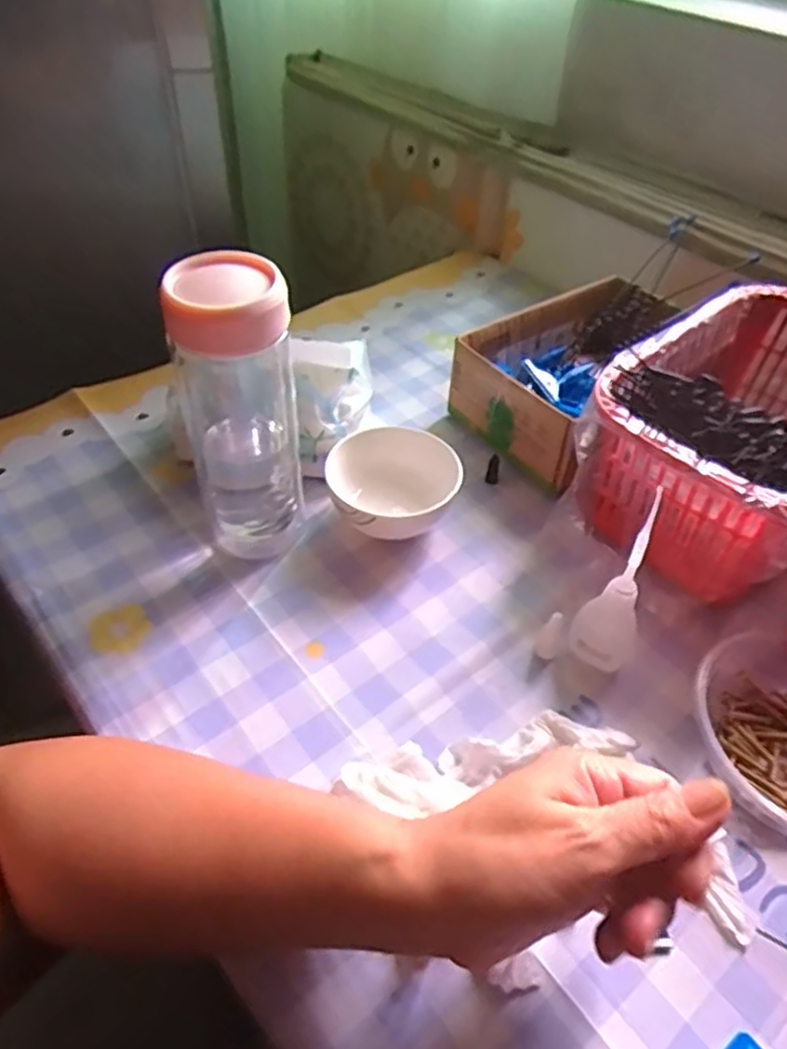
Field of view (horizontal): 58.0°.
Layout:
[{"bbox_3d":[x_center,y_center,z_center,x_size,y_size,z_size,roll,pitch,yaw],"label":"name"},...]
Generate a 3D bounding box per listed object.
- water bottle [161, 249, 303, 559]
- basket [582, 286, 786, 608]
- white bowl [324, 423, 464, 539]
[{"bbox_3d":[-0.091,-0.064,0.425,0.062,0.178,0.056,-12,48,-12],"label":"water bottle"},{"bbox_3d":[0.240,-0.055,0.477,0.223,0.109,0.154,-31,55,-26],"label":"basket"},{"bbox_3d":[-0.001,-0.023,0.478,0.082,0.053,0.083,0,47,0],"label":"white bowl"}]

